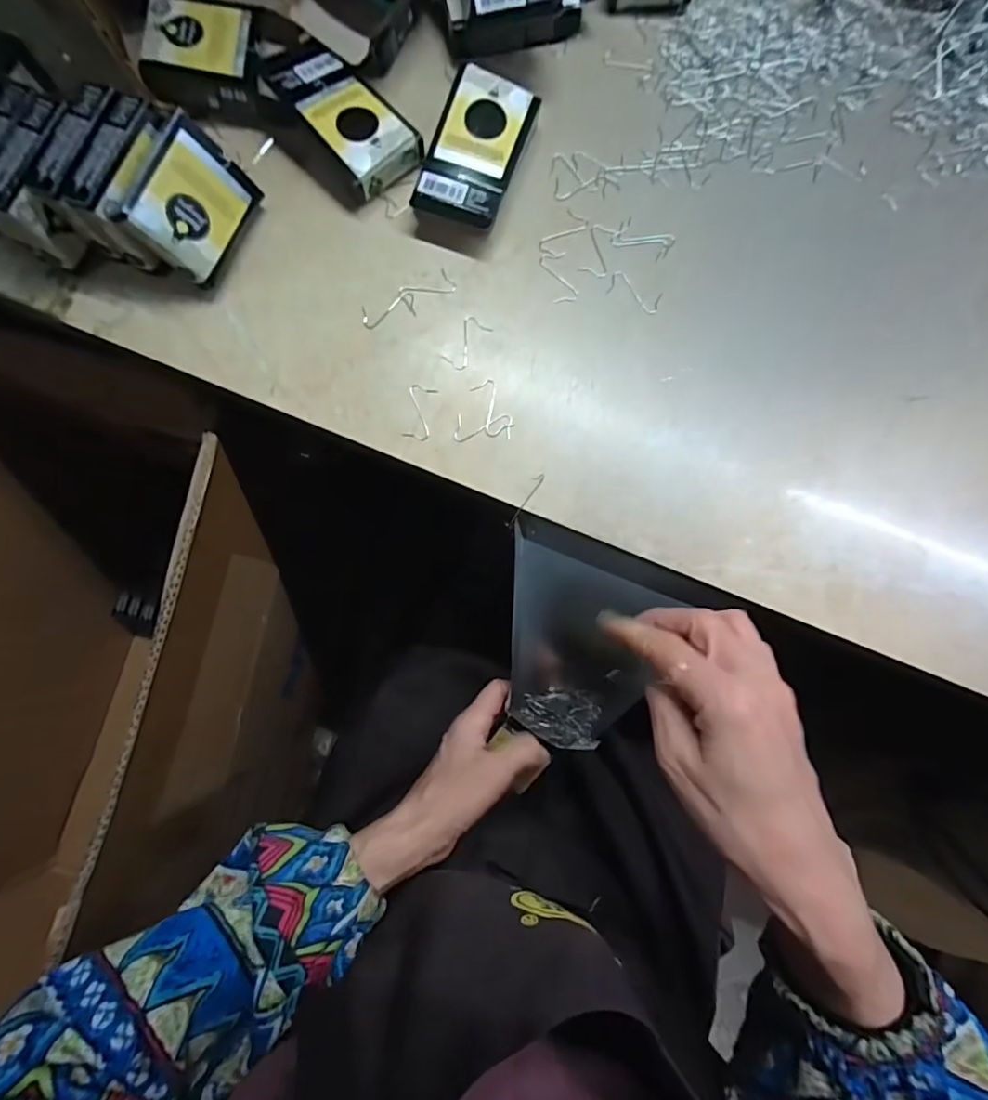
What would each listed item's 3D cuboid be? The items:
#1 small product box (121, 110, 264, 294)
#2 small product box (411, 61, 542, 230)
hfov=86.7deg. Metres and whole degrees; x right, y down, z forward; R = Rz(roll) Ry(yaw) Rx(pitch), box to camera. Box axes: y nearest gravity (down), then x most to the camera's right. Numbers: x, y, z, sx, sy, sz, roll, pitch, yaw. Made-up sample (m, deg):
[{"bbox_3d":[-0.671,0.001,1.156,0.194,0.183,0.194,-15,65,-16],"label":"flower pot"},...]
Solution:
[{"bbox_3d":[-0.177,-0.206,0.313,0.015,0.058,0.072,20,81,38],"label":"small product box"},{"bbox_3d":[-0.011,-0.253,0.338,0.053,0.025,0.095,20,83,3],"label":"small product box"}]

